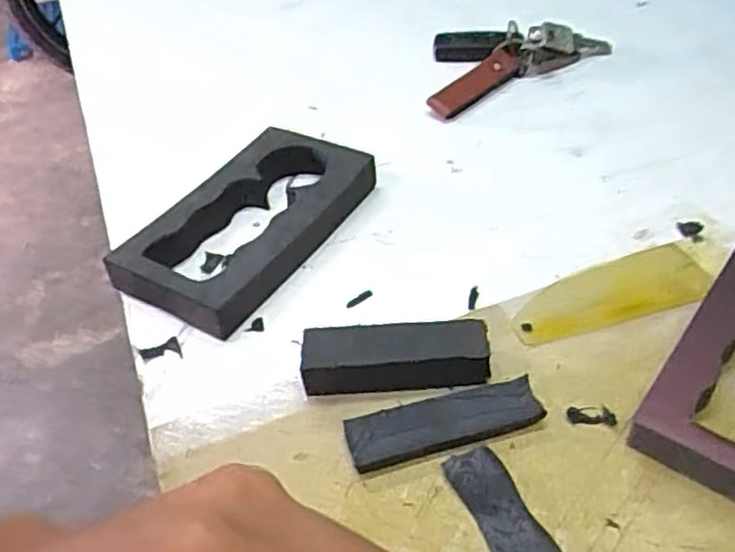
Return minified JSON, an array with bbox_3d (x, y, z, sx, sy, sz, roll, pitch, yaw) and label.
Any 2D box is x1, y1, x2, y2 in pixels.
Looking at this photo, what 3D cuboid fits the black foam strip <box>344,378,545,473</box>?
[{"bbox_3d":[0.031,0.061,0.297,0.079,0.005,0.023,-14,61,-10],"label":"black foam strip"}]

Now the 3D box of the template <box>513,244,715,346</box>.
[{"bbox_3d":[0.119,0.008,0.350,0.102,0.005,0.035,-15,44,-9],"label":"template"}]

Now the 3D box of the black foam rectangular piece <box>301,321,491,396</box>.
[{"bbox_3d":[0.013,0.038,0.321,0.081,0.025,0.025,-3,43,4],"label":"black foam rectangular piece"}]

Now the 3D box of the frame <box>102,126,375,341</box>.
[{"bbox_3d":[-0.067,-0.031,0.399,0.083,0.028,0.138,22,50,27],"label":"frame"}]

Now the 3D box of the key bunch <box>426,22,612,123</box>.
[{"bbox_3d":[0.107,-0.150,0.501,0.122,0.031,0.093,3,44,10],"label":"key bunch"}]

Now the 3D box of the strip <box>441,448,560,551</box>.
[{"bbox_3d":[0.057,0.099,0.262,0.022,0.007,0.082,-22,45,-16],"label":"strip"}]

